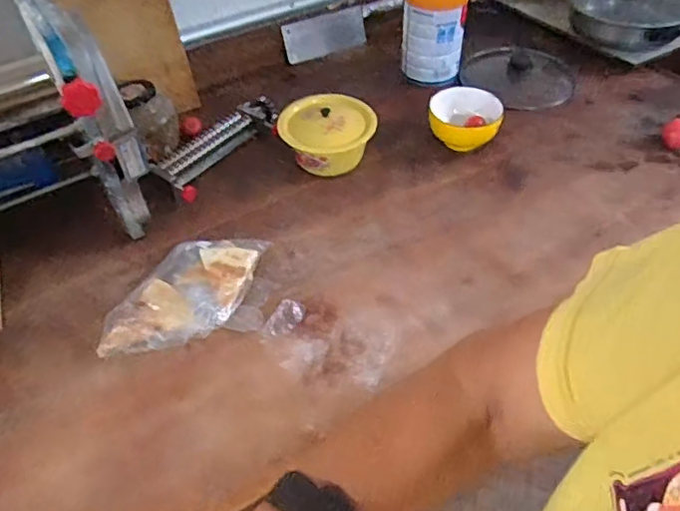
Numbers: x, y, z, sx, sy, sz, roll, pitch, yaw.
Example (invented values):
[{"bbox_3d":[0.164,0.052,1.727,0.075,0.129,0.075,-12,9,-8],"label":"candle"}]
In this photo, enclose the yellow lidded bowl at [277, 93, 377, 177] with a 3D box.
[{"bbox_3d":[-0.022,-0.217,1.069,0.163,0.093,0.150,-1,45,1],"label":"yellow lidded bowl"}]

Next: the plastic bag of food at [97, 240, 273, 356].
[{"bbox_3d":[-0.226,0.054,0.883,0.166,0.036,0.248,11,47,12],"label":"plastic bag of food"}]

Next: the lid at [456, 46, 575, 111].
[{"bbox_3d":[0.379,-0.384,1.257,0.229,0.044,0.225,-1,45,1],"label":"lid"}]

